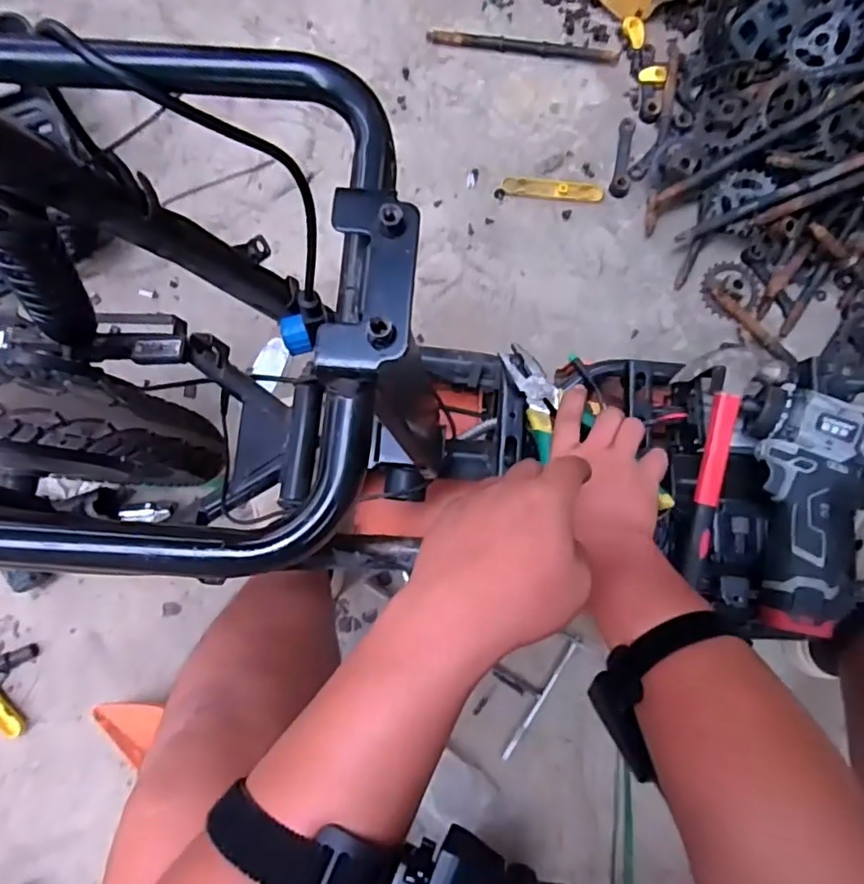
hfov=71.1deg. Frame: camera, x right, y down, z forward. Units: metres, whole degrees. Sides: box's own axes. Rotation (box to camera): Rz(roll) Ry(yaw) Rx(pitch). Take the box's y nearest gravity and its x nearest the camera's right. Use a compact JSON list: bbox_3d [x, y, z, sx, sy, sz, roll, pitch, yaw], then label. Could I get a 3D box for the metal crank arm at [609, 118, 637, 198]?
[{"bbox_3d":[0.293,-0.436,0.917,0.026,0.016,0.134,12,82,1],"label":"metal crank arm"}]

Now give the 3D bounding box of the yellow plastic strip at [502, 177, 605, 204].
[{"bbox_3d":[0.184,-0.379,0.910,0.150,0.006,0.028,5,82,0],"label":"yellow plastic strip"}]

